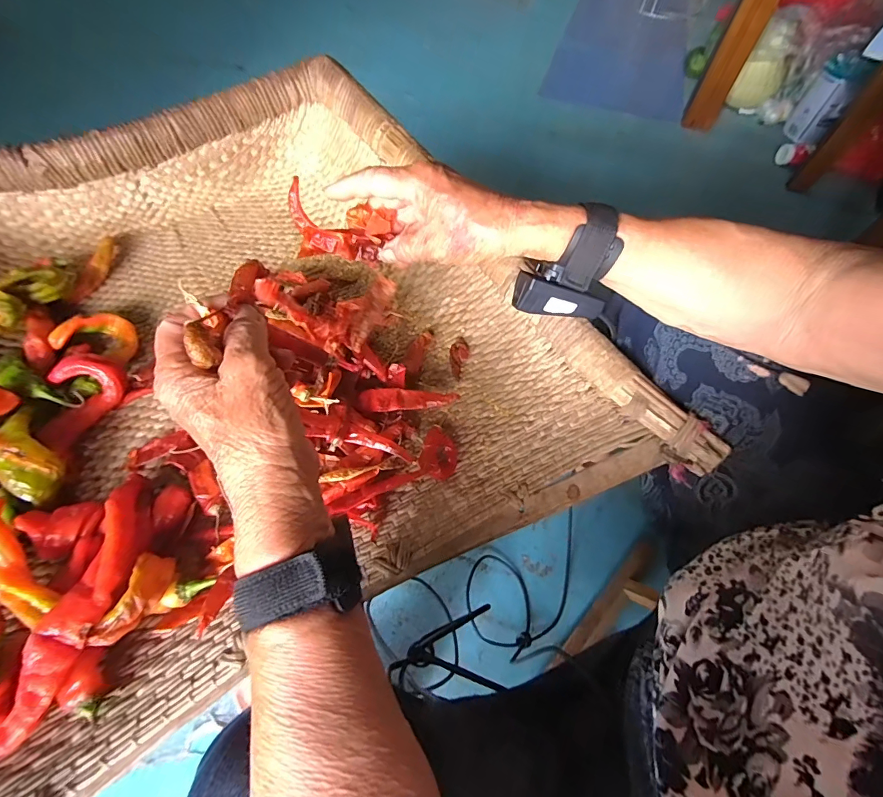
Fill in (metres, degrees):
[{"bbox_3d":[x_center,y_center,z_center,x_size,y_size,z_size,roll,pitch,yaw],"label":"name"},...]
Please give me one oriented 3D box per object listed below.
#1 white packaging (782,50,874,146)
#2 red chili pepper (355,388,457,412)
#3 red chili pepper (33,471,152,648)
[{"bbox_3d":[1.109,-0.857,1.212,0.114,0.230,0.081,37,67,18],"label":"white packaging"},{"bbox_3d":[-0.031,0.003,0.385,0.088,0.016,0.021,6,61,3],"label":"red chili pepper"},{"bbox_3d":[-0.242,0.109,0.307,0.035,0.021,0.122,-5,47,-3],"label":"red chili pepper"}]

